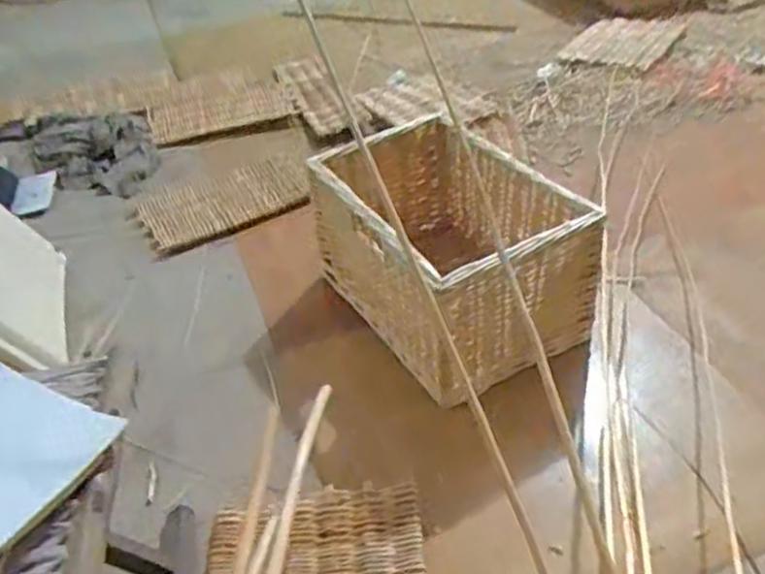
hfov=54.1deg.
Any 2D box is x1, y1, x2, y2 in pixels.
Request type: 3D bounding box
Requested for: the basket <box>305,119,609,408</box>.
[{"bbox_3d":[0.101,-0.064,1.242,0.293,0.250,0.444,-23,40,-21],"label":"basket"}]

